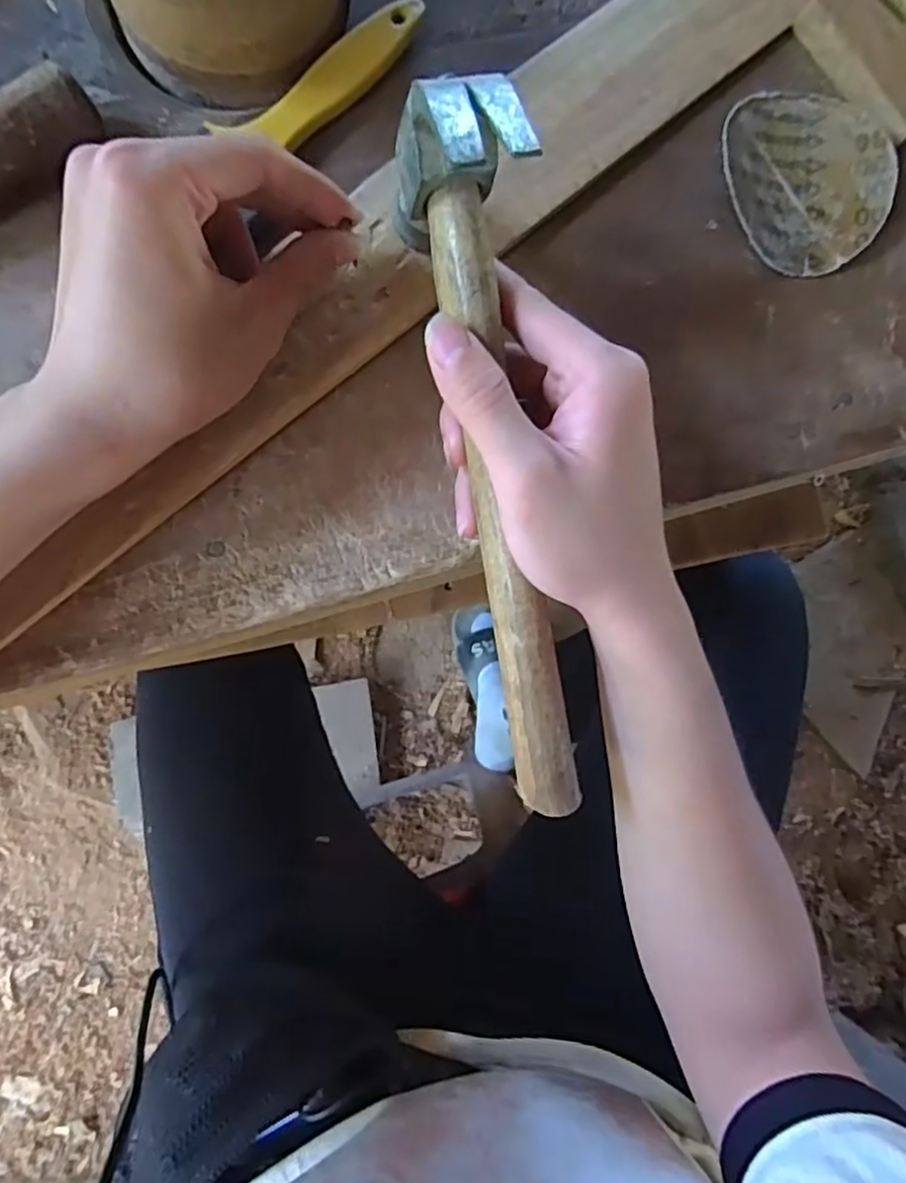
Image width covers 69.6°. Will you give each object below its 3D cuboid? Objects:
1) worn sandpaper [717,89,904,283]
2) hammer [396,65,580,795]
[{"bbox_3d":[0.176,-0.206,0.323,0.084,0.012,0.091,-21,91,-8],"label":"worn sandpaper"},{"bbox_3d":[0.019,-0.032,0.253,0.032,0.077,0.267,-13,109,-8],"label":"hammer"}]

